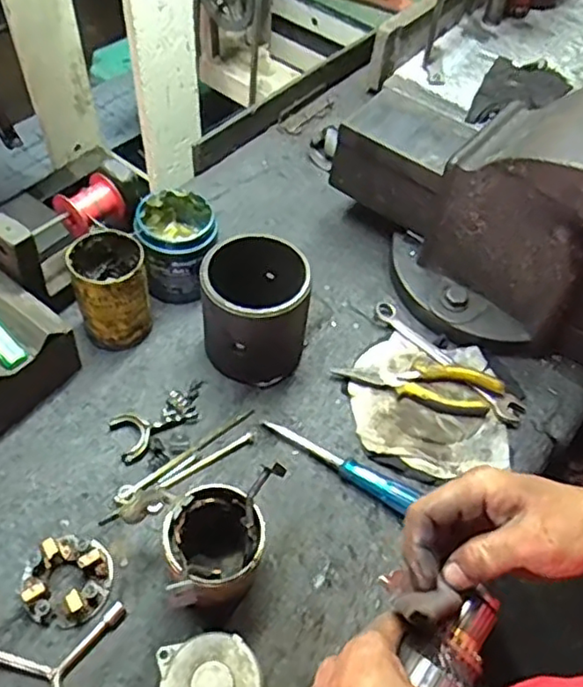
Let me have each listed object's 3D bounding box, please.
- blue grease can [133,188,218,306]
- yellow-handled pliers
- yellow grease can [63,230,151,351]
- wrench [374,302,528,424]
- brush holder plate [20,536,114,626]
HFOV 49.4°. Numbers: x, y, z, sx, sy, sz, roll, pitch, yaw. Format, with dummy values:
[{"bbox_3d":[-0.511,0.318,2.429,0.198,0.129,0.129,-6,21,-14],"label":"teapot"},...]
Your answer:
[{"bbox_3d":[-0.133,-0.111,0.740,0.083,0.101,0.091,2,54,-3],"label":"blue grease can"},{"bbox_3d":[0.138,0.039,0.689,0.175,0.029,0.052,17,54,8],"label":"yellow-handled pliers"},{"bbox_3d":[-0.193,-0.058,0.683,0.076,0.107,0.080,2,54,-3],"label":"yellow grease can"},{"bbox_3d":[0.173,0.017,0.721,0.204,0.016,0.036,40,60,23],"label":"wrench"},{"bbox_3d":[-0.195,0.203,0.552,0.071,0.029,0.071,2,54,-3],"label":"brush holder plate"}]

